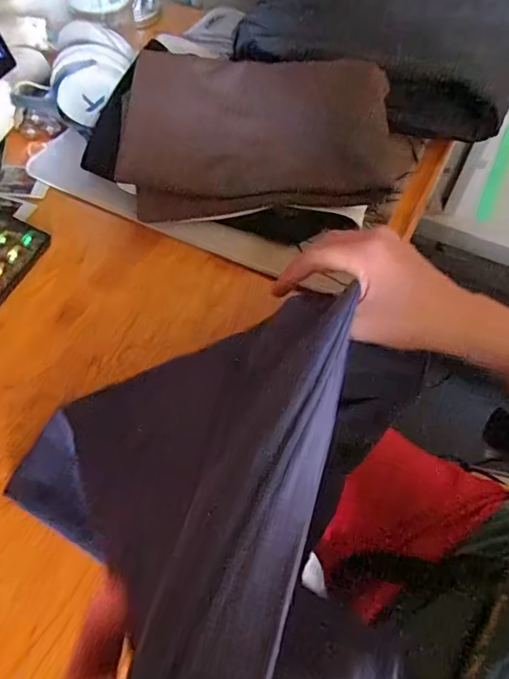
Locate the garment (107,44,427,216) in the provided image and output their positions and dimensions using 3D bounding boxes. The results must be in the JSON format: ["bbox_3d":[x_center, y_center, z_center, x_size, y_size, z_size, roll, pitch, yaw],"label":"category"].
[{"bbox_3d":[0.008,-0.235,0.542,0.287,0.082,0.200,1,57,-2],"label":"garment"}]

